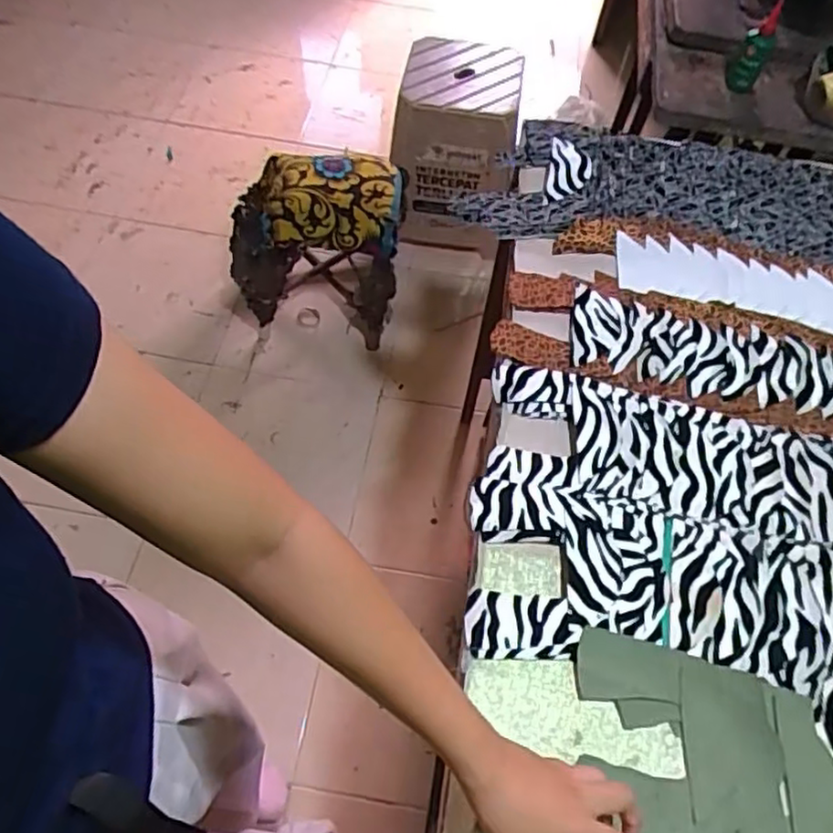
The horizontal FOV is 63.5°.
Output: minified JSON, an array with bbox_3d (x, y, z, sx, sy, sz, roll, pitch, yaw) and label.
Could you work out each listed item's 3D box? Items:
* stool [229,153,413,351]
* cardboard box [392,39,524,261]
[{"bbox_3d":[-0.229,-0.380,1.502,0.386,0.337,0.247,10,59,3],"label":"stool"},{"bbox_3d":[0.088,-0.626,1.675,0.286,0.430,0.277,4,59,-1],"label":"cardboard box"}]

